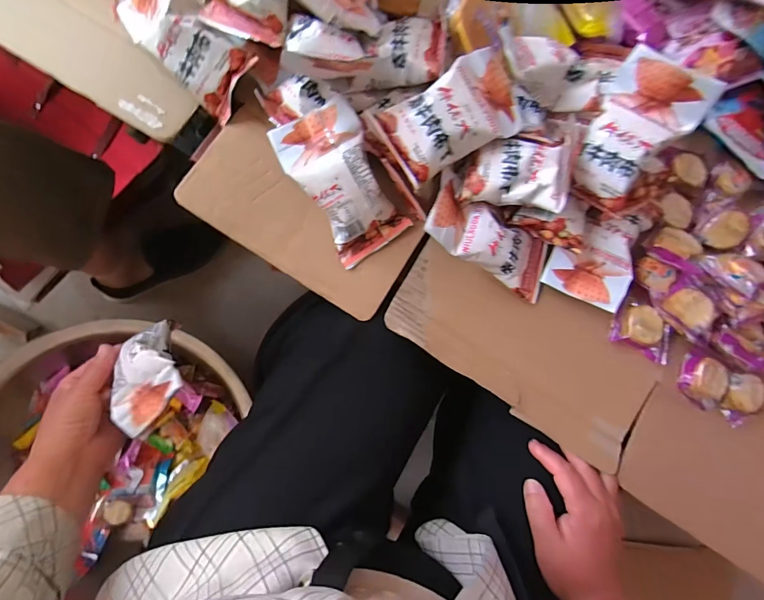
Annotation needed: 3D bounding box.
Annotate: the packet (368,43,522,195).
[{"bbox_3d":[0.062,-0.160,0.342,0.131,0.025,0.072,-33,87,-14],"label":"packet"}]

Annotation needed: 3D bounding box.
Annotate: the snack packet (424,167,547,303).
[{"bbox_3d":[0.105,-0.058,0.376,0.144,0.027,0.065,28,81,-23],"label":"snack packet"}]

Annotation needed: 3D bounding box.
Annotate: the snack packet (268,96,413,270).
[{"bbox_3d":[-0.034,-0.106,0.362,0.076,0.030,0.137,-31,103,-9],"label":"snack packet"}]

